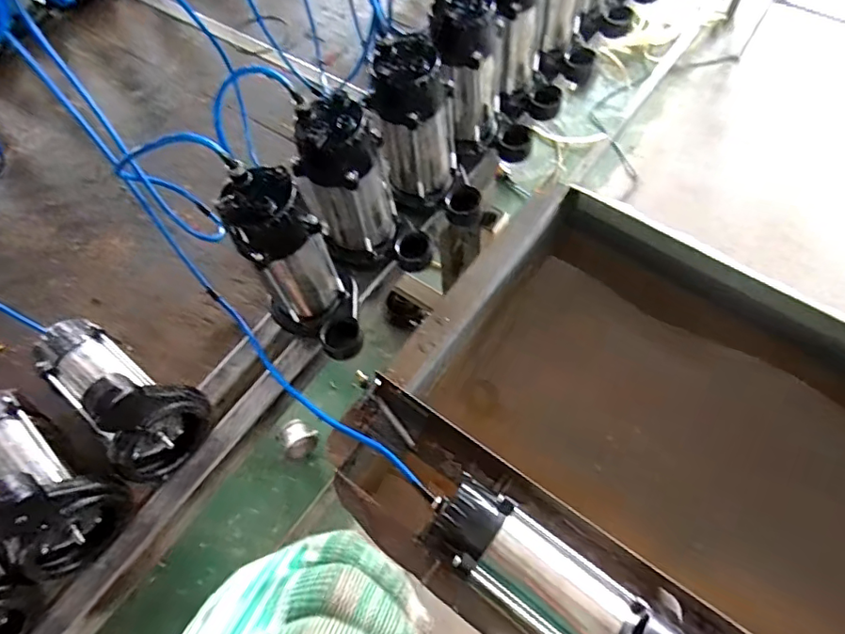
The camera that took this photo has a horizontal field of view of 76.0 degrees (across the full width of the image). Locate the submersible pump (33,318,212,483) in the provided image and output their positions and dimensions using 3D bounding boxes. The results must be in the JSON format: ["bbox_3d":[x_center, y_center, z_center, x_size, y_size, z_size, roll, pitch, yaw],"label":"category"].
[{"bbox_3d":[-0.389,0.088,0.651,0.230,0.169,0.119,26,68,17],"label":"submersible pump"}]

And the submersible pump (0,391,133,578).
[{"bbox_3d":[-0.462,0.175,0.610,0.226,0.165,0.115,31,69,19],"label":"submersible pump"}]

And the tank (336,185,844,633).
[{"bbox_3d":[0.339,0.234,0.747,0.754,0.365,0.588,34,70,20],"label":"tank"}]

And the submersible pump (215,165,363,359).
[{"bbox_3d":[-0.151,-0.058,0.667,0.115,0.240,0.161,-24,63,-7],"label":"submersible pump"}]

